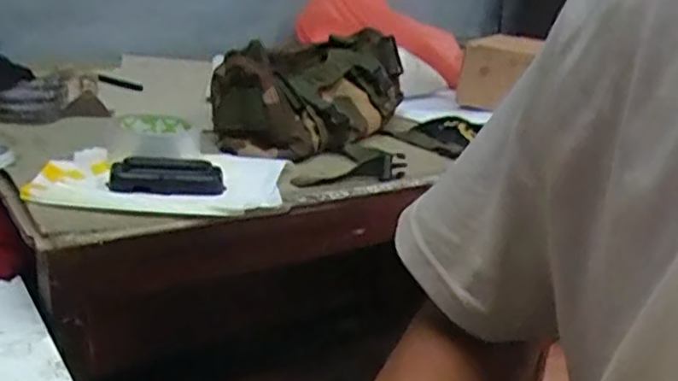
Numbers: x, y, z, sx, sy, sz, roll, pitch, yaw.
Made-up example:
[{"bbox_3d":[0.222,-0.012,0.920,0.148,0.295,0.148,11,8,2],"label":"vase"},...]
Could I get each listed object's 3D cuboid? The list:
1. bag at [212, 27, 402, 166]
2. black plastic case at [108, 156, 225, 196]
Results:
[{"bbox_3d":[-0.040,-0.135,0.880,0.145,0.114,0.298,18,24,30],"label":"bag"},{"bbox_3d":[-0.167,-0.014,0.652,0.106,0.018,0.059,-1,22,-19],"label":"black plastic case"}]

